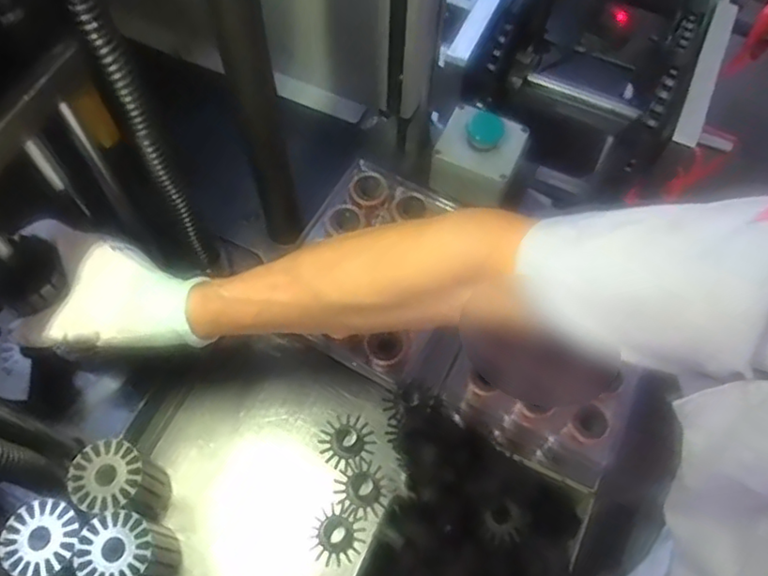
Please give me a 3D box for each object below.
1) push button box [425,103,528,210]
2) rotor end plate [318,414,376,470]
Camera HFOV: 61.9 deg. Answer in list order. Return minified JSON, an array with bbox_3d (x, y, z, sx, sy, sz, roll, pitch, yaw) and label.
[{"bbox_3d":[0.097,-0.136,0.652,0.080,0.078,0.073,24,65,10],"label":"push button box"},{"bbox_3d":[-0.033,0.133,0.560,0.047,0.009,0.047,1,64,-1],"label":"rotor end plate"}]

